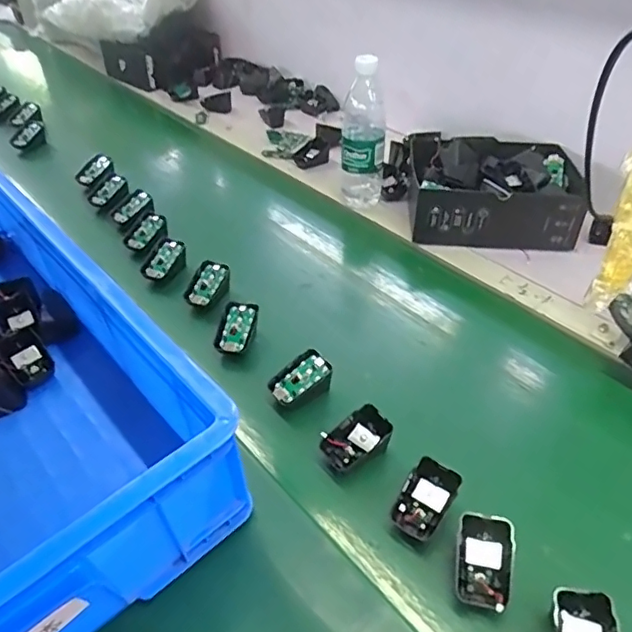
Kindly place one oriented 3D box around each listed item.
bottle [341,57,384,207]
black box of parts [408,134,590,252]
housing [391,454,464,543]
[{"bbox_3d":[0.074,-0.276,0.869,0.067,0.224,0.060,3,38,4],"label":"bottle"},{"bbox_3d":[0.268,-0.200,0.865,0.239,0.105,0.199,3,38,4],"label":"black box of parts"},{"bbox_3d":[0.098,0.170,0.504,0.050,0.050,0.064,23,43,27],"label":"housing"}]

